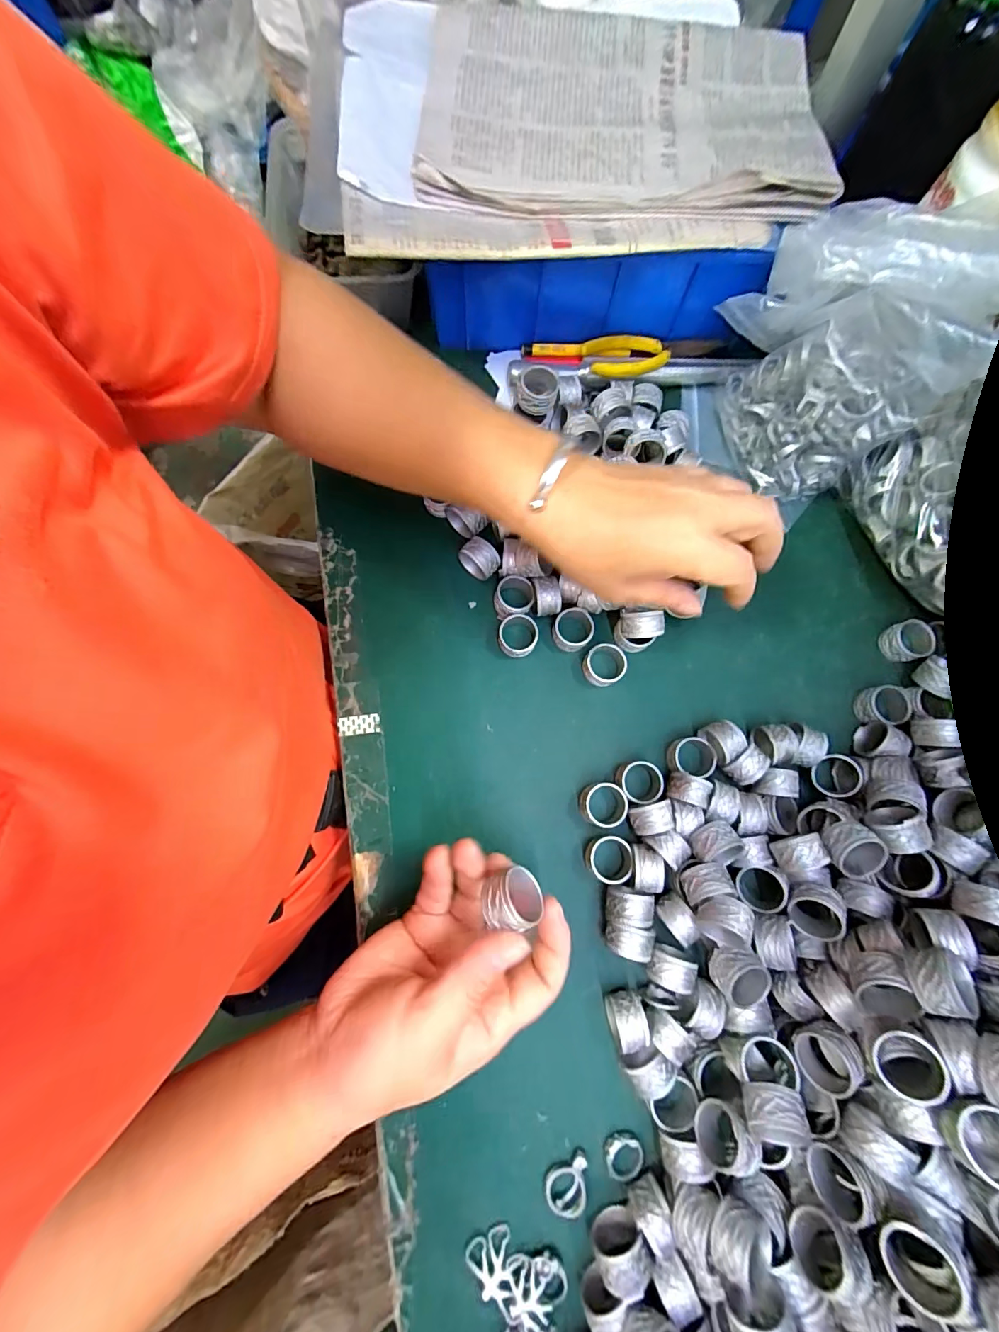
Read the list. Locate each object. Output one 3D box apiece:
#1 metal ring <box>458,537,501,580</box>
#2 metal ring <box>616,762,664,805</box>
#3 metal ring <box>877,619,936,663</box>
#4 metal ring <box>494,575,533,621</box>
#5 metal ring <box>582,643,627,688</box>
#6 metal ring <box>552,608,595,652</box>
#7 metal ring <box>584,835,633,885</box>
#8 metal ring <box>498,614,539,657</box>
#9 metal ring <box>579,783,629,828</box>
[{"bbox_3d":[-0.013,-0.075,0.328,0.026,0.025,0.019,39,78,8],"label":"metal ring"},{"bbox_3d":[0.091,0.077,0.300,0.028,0.016,0.027,0,76,-2],"label":"metal ring"},{"bbox_3d":[0.296,-0.018,0.334,0.029,0.022,0.027,0,76,-2],"label":"metal ring"},{"bbox_3d":[0.010,-0.048,0.326,0.028,0.018,0.028,0,76,-2],"label":"metal ring"},{"bbox_3d":[0.073,0.000,0.319,0.029,0.018,0.027,0,76,-2],"label":"metal ring"},{"bbox_3d":[0.052,-0.025,0.324,0.027,0.018,0.029,0,76,-2],"label":"metal ring"},{"bbox_3d":[0.069,0.121,0.288,0.026,0.020,0.026,0,76,-2],"label":"metal ring"},{"bbox_3d":[0.013,-0.020,0.322,0.027,0.019,0.027,0,76,-2],"label":"metal ring"},{"bbox_3d":[0.067,0.090,0.297,0.028,0.017,0.027,0,76,-2],"label":"metal ring"}]

